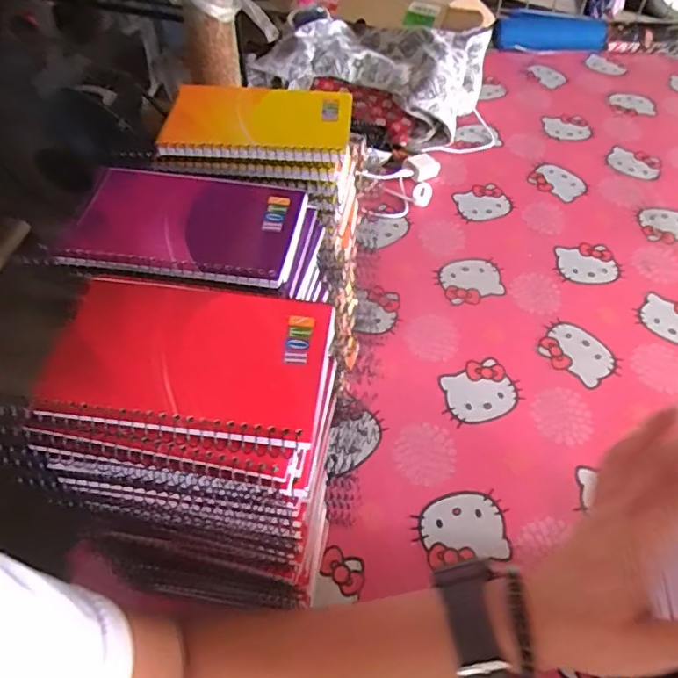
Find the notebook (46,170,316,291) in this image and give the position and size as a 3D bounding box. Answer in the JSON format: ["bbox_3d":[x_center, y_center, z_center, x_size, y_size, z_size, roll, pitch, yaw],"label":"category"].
[{"bbox_3d":[-0.093,-0.071,0.334,0.139,0.013,0.085,7,53,4],"label":"notebook"}]

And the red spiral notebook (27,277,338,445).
[{"bbox_3d":[-0.073,0.009,0.271,0.133,0.009,0.079,6,53,4],"label":"red spiral notebook"}]

